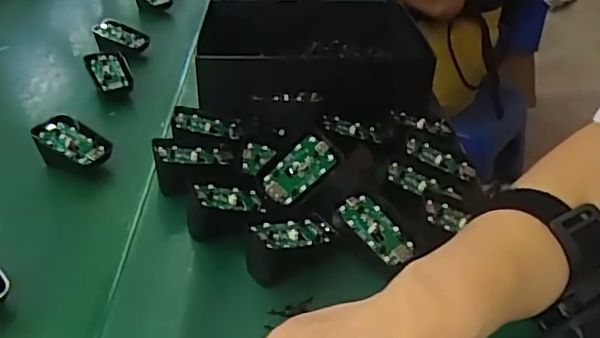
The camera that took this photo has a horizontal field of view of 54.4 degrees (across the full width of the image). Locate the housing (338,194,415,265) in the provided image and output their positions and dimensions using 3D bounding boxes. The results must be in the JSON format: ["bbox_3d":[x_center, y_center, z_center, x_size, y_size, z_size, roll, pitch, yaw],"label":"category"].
[{"bbox_3d":[0.058,0.045,0.437,0.032,0.006,0.064,-26,60,-32],"label":"housing"}]

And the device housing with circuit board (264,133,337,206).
[{"bbox_3d":[-0.001,0.002,0.478,0.036,0.010,0.065,46,69,4],"label":"device housing with circuit board"}]

